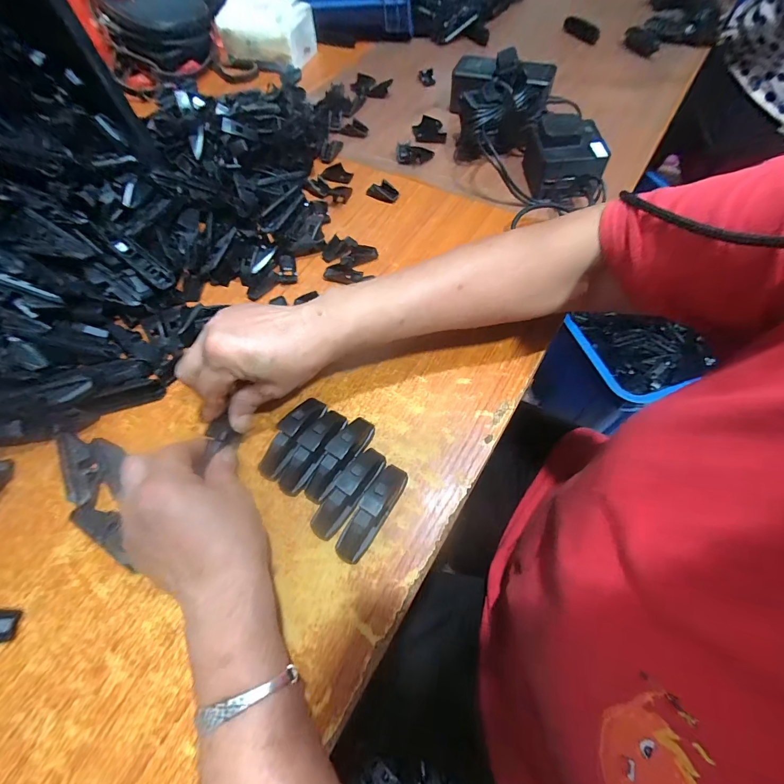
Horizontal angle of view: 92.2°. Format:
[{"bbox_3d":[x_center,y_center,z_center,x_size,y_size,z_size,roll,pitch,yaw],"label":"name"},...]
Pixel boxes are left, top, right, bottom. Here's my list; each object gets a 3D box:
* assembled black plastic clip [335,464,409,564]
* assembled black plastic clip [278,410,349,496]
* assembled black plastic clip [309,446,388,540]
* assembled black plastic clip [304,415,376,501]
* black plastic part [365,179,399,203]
[{"bbox_3d":[-0.014,0.088,0.279,0.021,0.024,0.076,28,67,18],"label":"assembled black plastic clip"},{"bbox_3d":[-0.063,0.047,0.305,0.024,0.026,0.076,29,68,17],"label":"assembled black plastic clip"},{"bbox_3d":[-0.033,0.075,0.287,0.020,0.027,0.076,35,70,19],"label":"assembled black plastic clip"},{"bbox_3d":[-0.041,0.053,0.301,0.023,0.023,0.076,31,69,18],"label":"assembled black plastic clip"},{"bbox_3d":[-0.011,-0.246,0.460,0.041,0.013,0.019,26,68,16],"label":"black plastic part"}]

